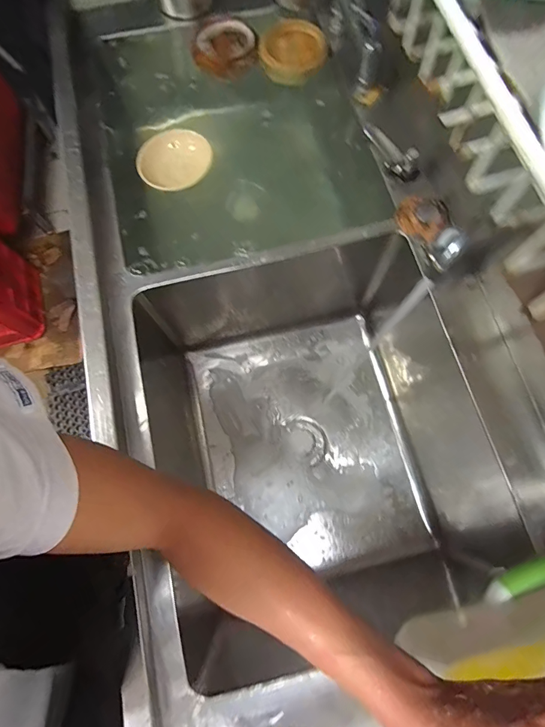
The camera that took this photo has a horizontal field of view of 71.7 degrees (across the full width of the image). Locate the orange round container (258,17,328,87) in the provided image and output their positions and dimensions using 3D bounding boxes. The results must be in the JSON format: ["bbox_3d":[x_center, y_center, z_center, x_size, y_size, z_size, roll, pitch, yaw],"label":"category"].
[{"bbox_3d":[0.047,-0.731,0.880,0.146,0.081,0.113,-1,73,0],"label":"orange round container"}]

